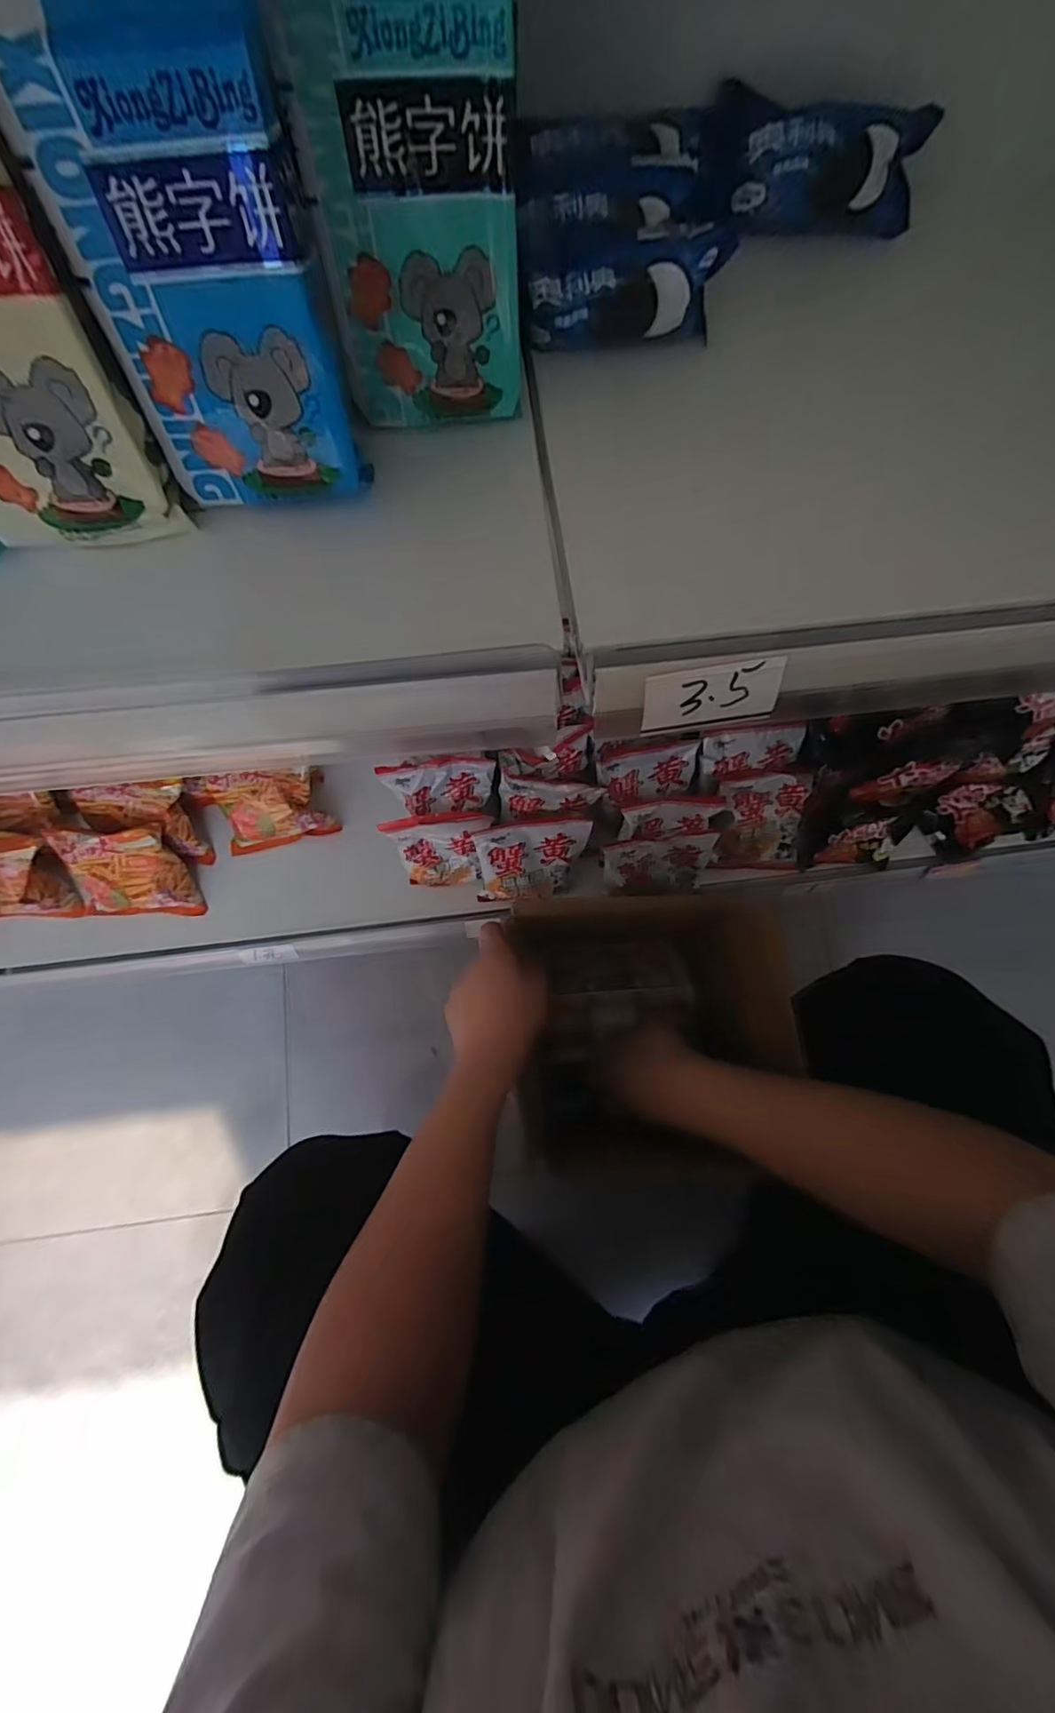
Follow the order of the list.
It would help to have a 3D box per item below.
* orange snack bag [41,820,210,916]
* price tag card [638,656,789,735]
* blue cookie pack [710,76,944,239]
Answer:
[{"bbox_3d":[-0.476,0.017,0.694,0.133,0.127,0.050,-1,38,-1],"label":"orange snack bag"},{"bbox_3d":[0.094,-0.081,0.299,0.069,0.036,0.004,-9,49,0],"label":"price tag card"},{"bbox_3d":[0.163,-0.386,0.327,0.121,0.044,0.032,-2,76,-2],"label":"blue cookie pack"}]

